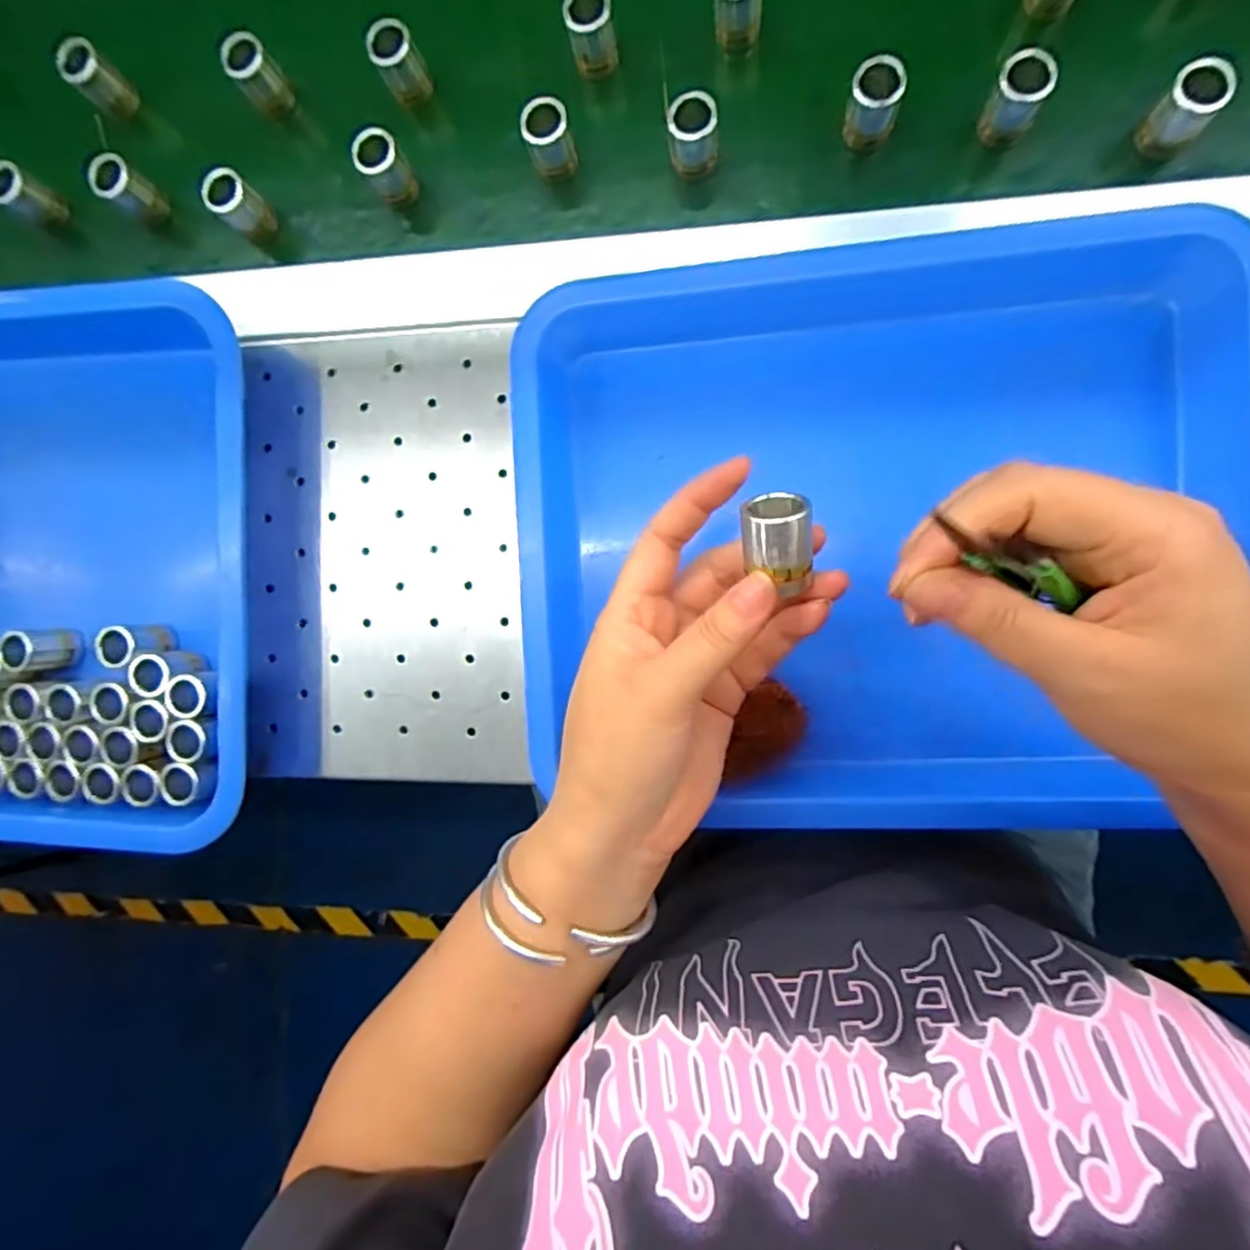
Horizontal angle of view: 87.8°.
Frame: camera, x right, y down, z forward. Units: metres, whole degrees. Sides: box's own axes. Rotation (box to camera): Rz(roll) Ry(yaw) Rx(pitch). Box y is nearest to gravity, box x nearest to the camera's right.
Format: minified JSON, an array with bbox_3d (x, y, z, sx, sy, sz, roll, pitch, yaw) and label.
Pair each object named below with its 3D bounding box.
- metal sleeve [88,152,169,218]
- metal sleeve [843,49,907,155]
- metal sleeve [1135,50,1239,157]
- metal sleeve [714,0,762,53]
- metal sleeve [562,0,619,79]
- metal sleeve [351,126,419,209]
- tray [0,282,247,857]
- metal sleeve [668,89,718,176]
[{"bbox_3d":[-0.280,-0.246,0.370,0.022,0.037,0.022,0,90,9],"label":"metal sleeve"},{"bbox_3d":[0.118,-0.247,0.310,0.023,0.037,0.020,8,91,9],"label":"metal sleeve"},{"bbox_3d":[0.248,-0.228,0.290,0.023,0.038,0.019,43,96,6],"label":"metal sleeve"},{"bbox_3d":[0.056,-0.306,0.320,0.023,0.037,0.021,-1,90,9],"label":"metal sleeve"},{"bbox_3d":[-0.016,-0.302,0.332,0.023,0.034,0.022,-9,89,9],"label":"metal sleeve"},{"bbox_3d":[-0.126,-0.242,0.346,0.022,0.035,0.020,0,90,9],"label":"metal sleeve"},{"bbox_3d":[-0.381,-0.034,0.377,0.364,0.046,0.296,1,90,9],"label":"tray"},{"bbox_3d":[0.034,-0.242,0.325,0.023,0.038,0.020,-7,89,9],"label":"metal sleeve"}]

